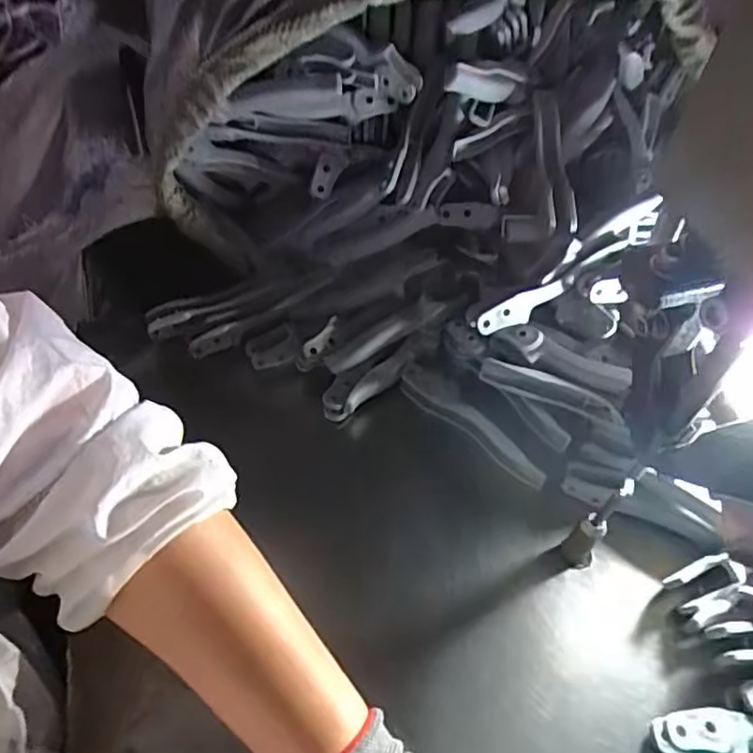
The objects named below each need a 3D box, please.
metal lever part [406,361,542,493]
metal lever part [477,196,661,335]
[{"bbox_3d":[0.064,0.035,0.444,0.022,0.016,0.128,-34,61,-27],"label":"metal lever part"},{"bbox_3d":[0.139,-0.078,0.449,0.151,0.033,0.025,-36,58,2],"label":"metal lever part"}]

